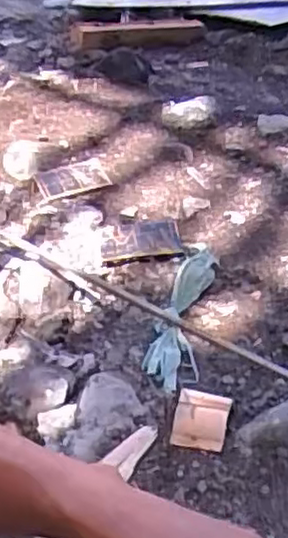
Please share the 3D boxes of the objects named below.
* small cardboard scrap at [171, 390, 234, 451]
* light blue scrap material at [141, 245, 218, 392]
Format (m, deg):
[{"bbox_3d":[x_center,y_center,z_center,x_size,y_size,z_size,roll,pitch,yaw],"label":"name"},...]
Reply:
[{"bbox_3d":[0.062,0.159,0.730,0.055,0.015,0.066,9,38,11],"label":"small cardboard scrap"},{"bbox_3d":[0.055,0.053,0.860,0.061,0.017,0.243,17,47,6],"label":"light blue scrap material"}]

